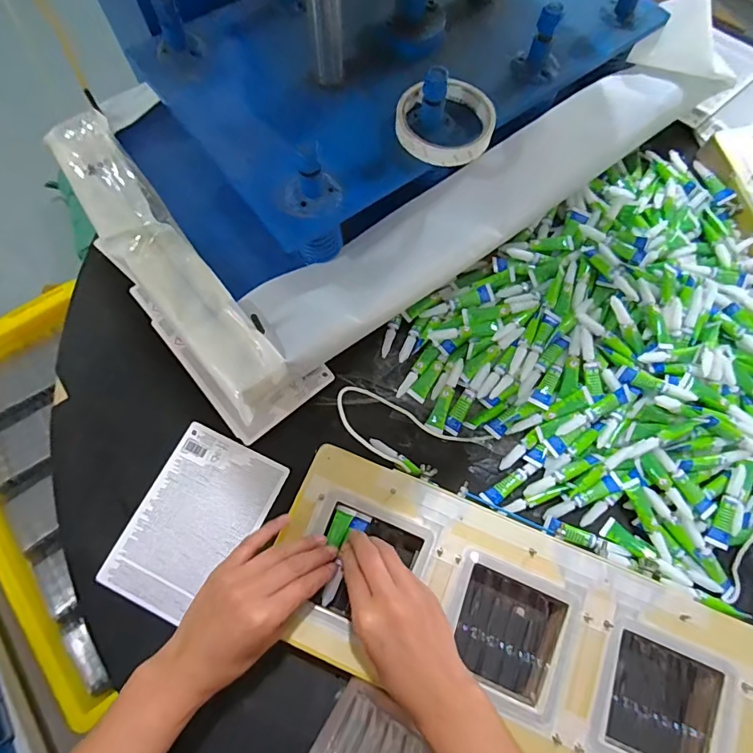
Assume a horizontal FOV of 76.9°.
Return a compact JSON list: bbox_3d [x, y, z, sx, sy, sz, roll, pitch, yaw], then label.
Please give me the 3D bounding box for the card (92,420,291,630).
[{"bbox_3d":[-0.176,0.142,0.464,0.112,0.010,0.169,25,71,7],"label":"card"}]

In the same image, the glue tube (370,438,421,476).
[{"bbox_3d":[0.020,0.082,0.482,0.063,0.010,0.012,31,73,28],"label":"glue tube"}]

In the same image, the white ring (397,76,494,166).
[{"bbox_3d":[0.063,-0.235,0.438,0.088,0.018,0.089,-1,70,2],"label":"white ring"}]

